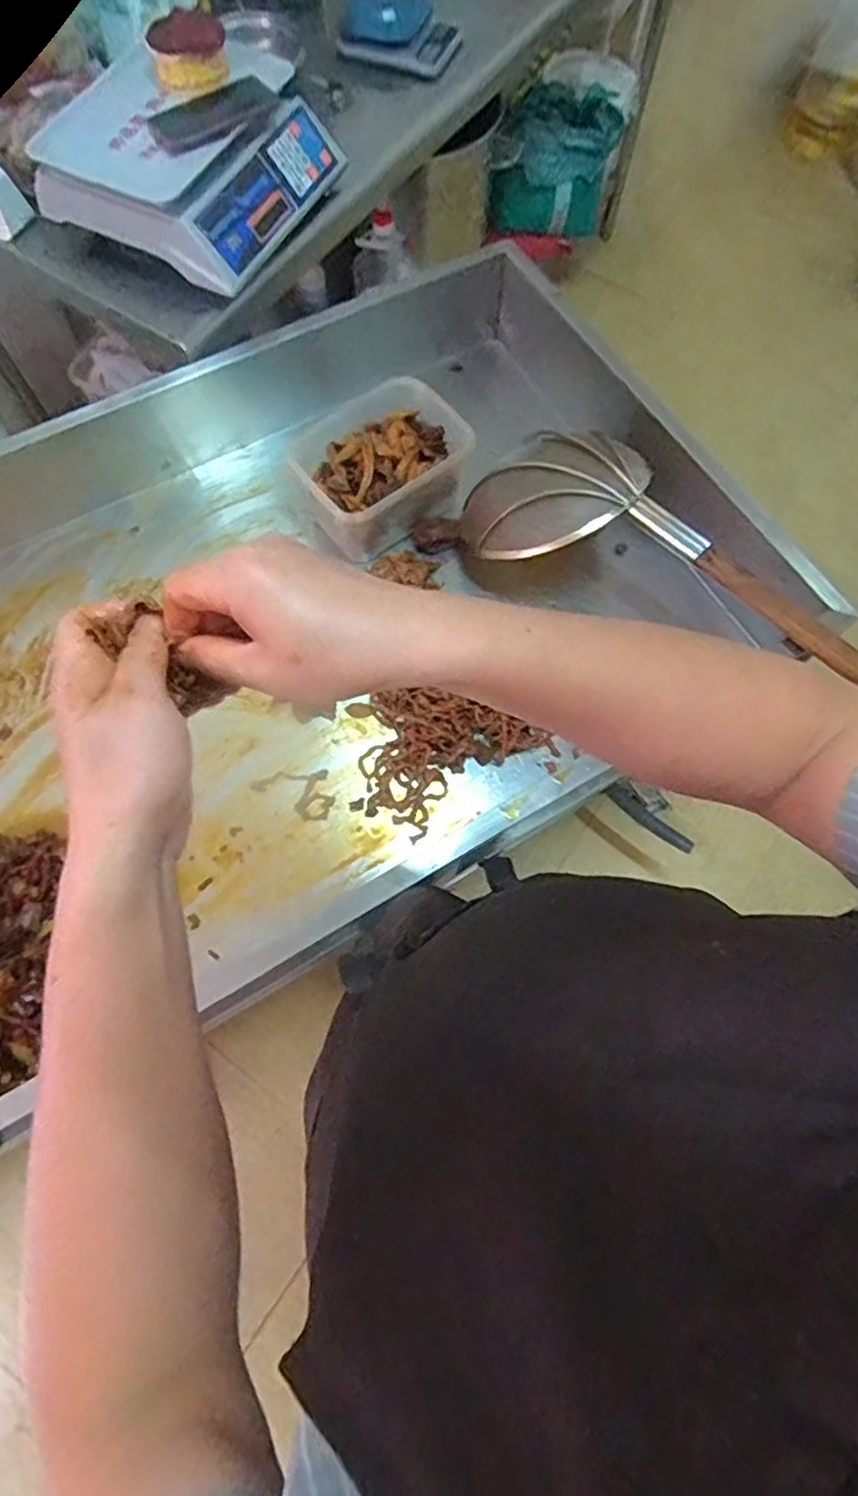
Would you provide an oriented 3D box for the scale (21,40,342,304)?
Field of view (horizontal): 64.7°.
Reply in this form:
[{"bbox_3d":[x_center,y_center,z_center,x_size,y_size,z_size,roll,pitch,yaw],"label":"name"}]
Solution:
[{"bbox_3d":[-0.305,-0.767,0.870,0.263,0.128,0.298,25,72,8],"label":"scale"}]

